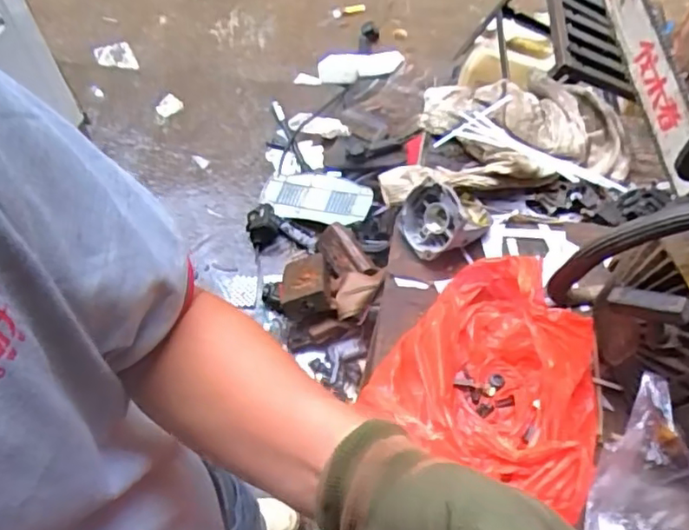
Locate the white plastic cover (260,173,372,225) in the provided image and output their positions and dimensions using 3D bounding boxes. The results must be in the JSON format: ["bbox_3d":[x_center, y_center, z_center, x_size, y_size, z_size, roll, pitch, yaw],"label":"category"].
[{"bbox_3d":[-0.089,-0.201,1.782,0.346,0.030,0.169,11,73,25],"label":"white plastic cover"}]

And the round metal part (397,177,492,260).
[{"bbox_3d":[0.131,-0.059,0.736,0.115,0.068,0.084,-11,62,-6],"label":"round metal part"}]

